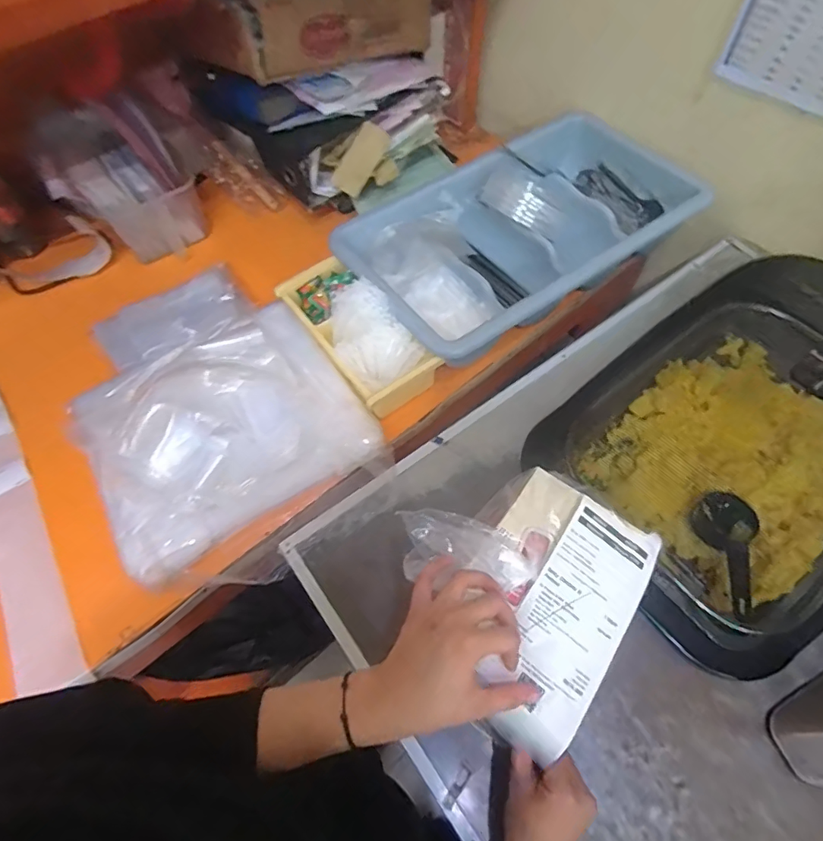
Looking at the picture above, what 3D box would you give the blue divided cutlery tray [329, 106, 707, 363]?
[{"bbox_3d":[0.158,-0.275,0.736,0.489,0.085,0.282,-32,65,-14],"label":"blue divided cutlery tray"}]

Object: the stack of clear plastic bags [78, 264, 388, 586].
[{"bbox_3d":[-0.246,-0.024,0.610,0.294,0.048,0.418,-35,65,-16],"label":"stack of clear plastic bags"}]

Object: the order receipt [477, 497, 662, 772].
[{"bbox_3d":[0.127,0.155,0.394,0.077,0.013,0.191,36,68,6],"label":"order receipt"}]

